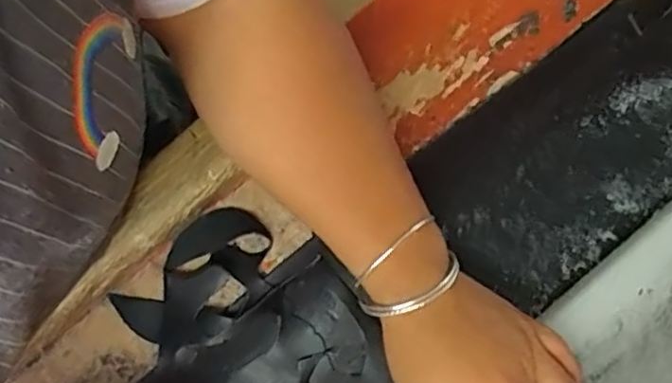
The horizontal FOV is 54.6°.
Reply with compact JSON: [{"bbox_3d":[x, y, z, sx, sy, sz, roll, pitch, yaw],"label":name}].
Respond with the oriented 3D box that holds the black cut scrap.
[{"bbox_3d":[-0.087,0.060,0.427,0.106,0.016,0.065,-44,84,-3],"label":"black cut scrap"}]

